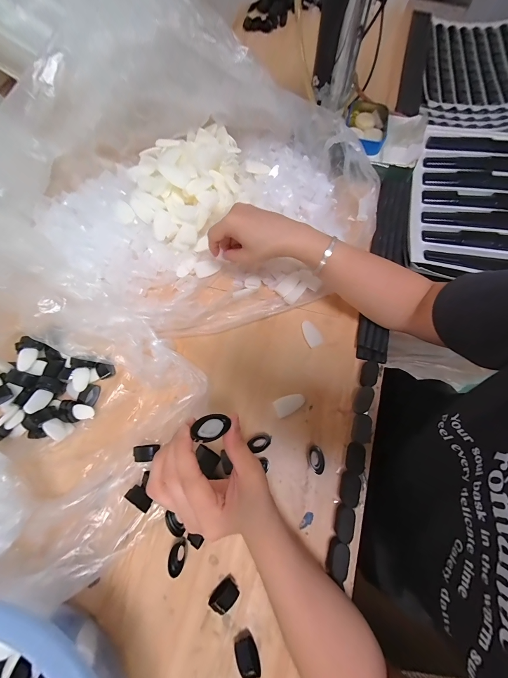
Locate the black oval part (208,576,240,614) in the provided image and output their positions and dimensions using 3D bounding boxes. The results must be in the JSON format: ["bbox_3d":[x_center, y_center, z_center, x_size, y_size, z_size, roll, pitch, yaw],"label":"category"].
[{"bbox_3d":[-0.034,0.296,0.294,0.024,0.013,0.032,36,76,13],"label":"black oval part"}]

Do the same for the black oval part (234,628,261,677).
[{"bbox_3d":[-0.007,0.346,0.277,0.021,0.018,0.035,-35,74,-9],"label":"black oval part"}]

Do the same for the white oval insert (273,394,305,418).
[{"bbox_3d":[0.051,0.091,0.357,0.044,0.007,0.024,-24,72,-6],"label":"white oval insert"}]

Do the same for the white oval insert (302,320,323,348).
[{"bbox_3d":[0.087,-0.009,0.384,0.024,0.006,0.042,-24,72,-6],"label":"white oval insert"}]

